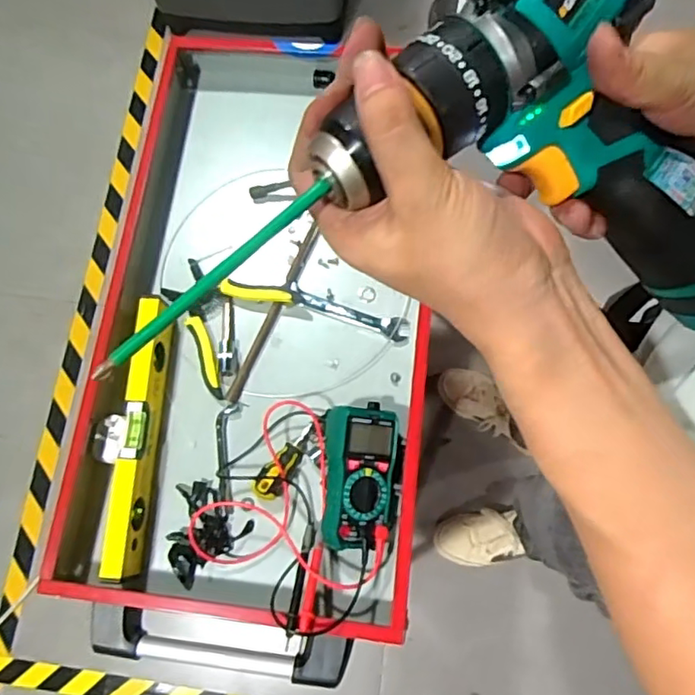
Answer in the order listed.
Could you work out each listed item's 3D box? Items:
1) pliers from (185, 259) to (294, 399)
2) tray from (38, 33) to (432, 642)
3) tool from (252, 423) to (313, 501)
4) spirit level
[{"bbox_3d":[-0.150,-0.022,0.685,0.130,0.021,0.142,19,76,9],"label":"pliers"},{"bbox_3d":[-0.096,-0.041,0.682,0.380,0.091,0.690,6,74,5],"label":"tray"},{"bbox_3d":[-0.066,0.120,0.626,0.026,0.032,0.093,32,78,12],"label":"tool"},{"bbox_3d":[-0.221,0.090,0.629,0.031,0.042,0.287,1,74,2],"label":"spirit level"}]

